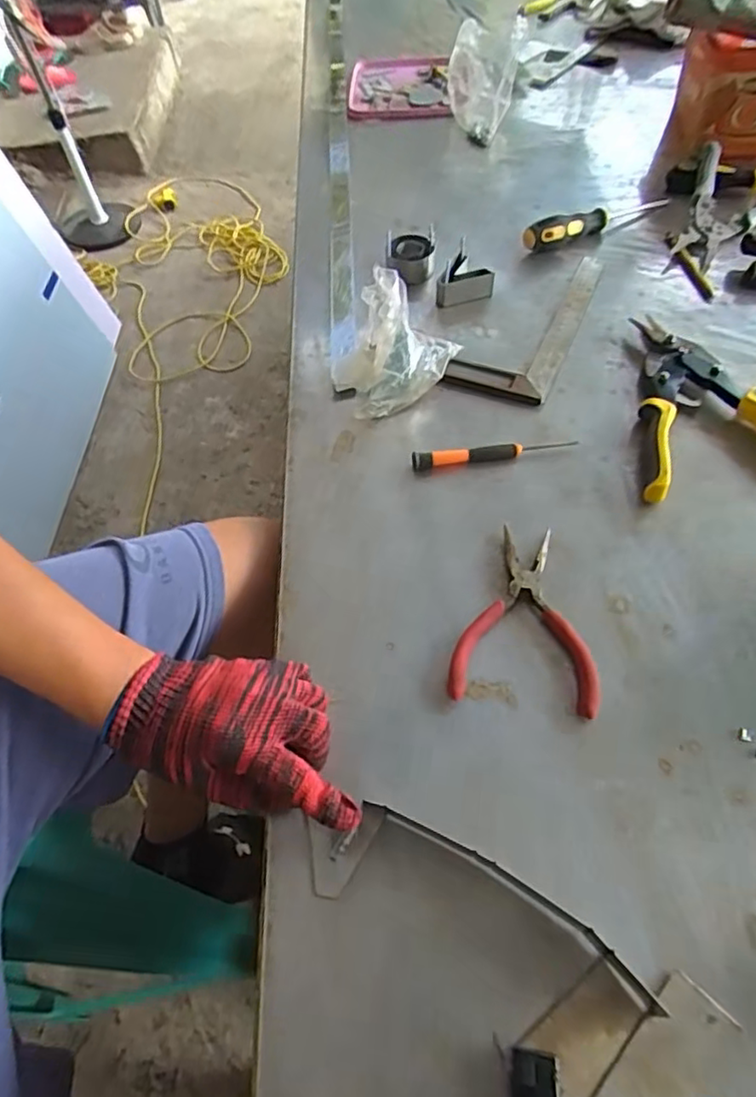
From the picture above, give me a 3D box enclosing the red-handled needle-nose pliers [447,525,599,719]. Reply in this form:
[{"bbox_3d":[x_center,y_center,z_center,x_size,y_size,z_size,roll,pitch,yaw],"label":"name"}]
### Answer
[{"bbox_3d":[0.108,0.047,0.450,0.098,0.014,0.140,6,57,7],"label":"red-handled needle-nose pliers"}]

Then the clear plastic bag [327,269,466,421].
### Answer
[{"bbox_3d":[0.013,-0.185,0.574,0.092,0.081,0.111,16,59,14],"label":"clear plastic bag"}]

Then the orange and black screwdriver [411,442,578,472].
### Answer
[{"bbox_3d":[0.102,-0.085,0.539,0.142,0.013,0.011,-6,56,-1],"label":"orange and black screwdriver"}]

